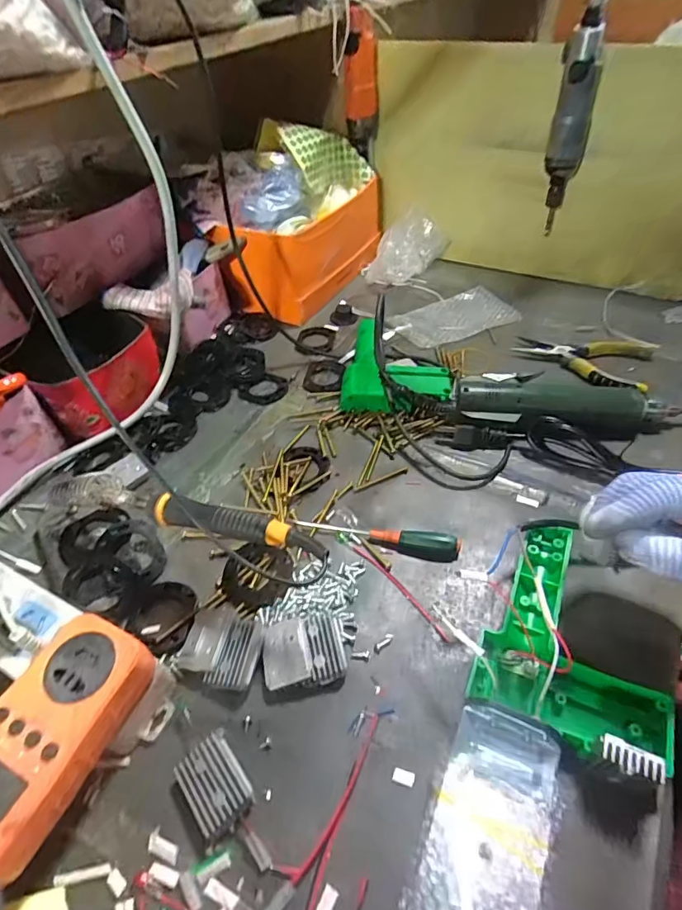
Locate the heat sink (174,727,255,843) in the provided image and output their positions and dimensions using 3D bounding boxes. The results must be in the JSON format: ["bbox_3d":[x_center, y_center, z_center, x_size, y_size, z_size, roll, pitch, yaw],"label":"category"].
[{"bbox_3d":[-0.078,0.201,0.300,0.032,0.016,0.053,-30,52,-23],"label":"heat sink"}]

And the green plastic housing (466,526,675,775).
[{"bbox_3d":[0.171,0.129,0.343,0.118,0.034,0.139,22,52,22],"label":"green plastic housing"}]

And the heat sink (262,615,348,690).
[{"bbox_3d":[-0.026,0.141,0.353,0.057,0.018,0.050,-9,47,-5],"label":"heat sink"}]

